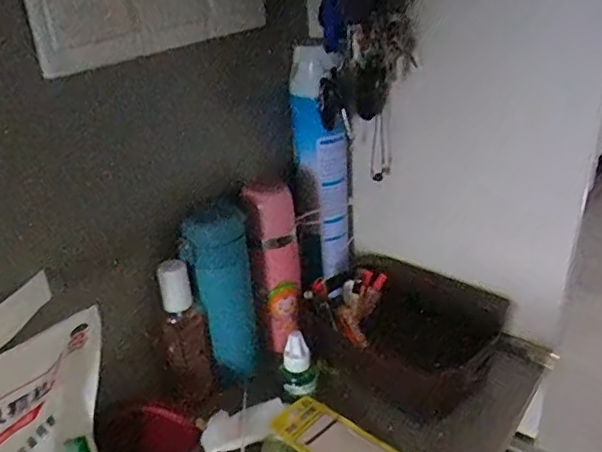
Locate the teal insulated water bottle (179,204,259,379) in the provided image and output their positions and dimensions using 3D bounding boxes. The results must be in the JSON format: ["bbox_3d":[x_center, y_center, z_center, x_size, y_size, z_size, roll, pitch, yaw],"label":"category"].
[{"bbox_3d":[-0.081,0.071,0.587,0.062,0.180,0.064,-3,28,1],"label":"teal insulated water bottle"}]

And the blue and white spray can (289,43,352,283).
[{"bbox_3d":[0.025,-0.071,0.663,0.061,0.276,0.058,-3,28,1],"label":"blue and white spray can"}]

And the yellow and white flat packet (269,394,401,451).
[{"bbox_3d":[0.039,0.209,0.539,0.134,0.006,0.064,23,31,29],"label":"yellow and white flat packet"}]

